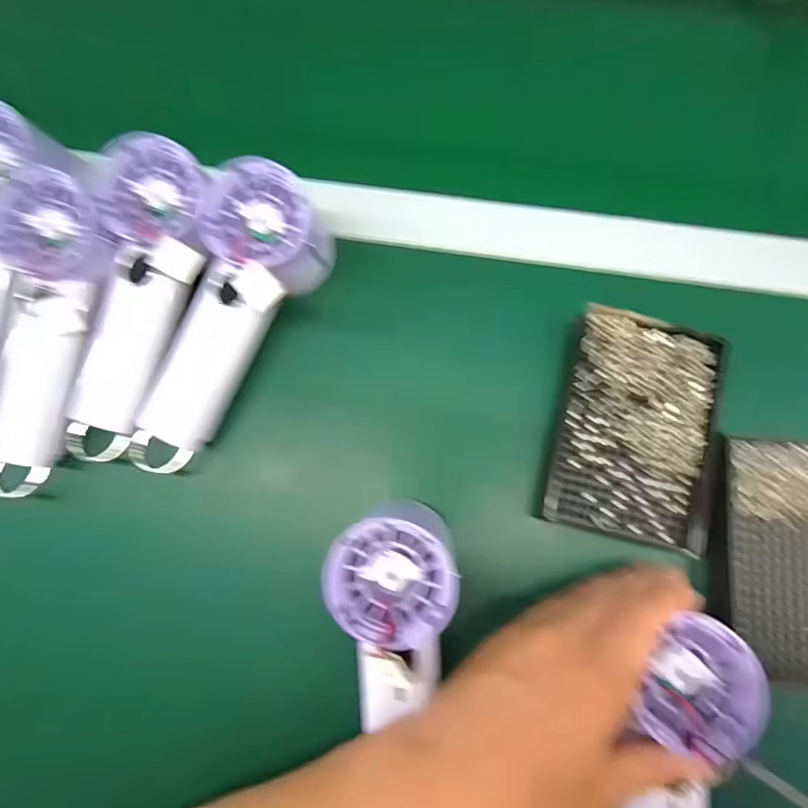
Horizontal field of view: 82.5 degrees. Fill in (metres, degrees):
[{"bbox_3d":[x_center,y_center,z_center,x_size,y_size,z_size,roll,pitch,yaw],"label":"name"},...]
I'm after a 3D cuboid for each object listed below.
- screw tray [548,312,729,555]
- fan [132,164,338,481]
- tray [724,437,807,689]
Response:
[{"bbox_3d":[0.145,0.013,0.284,0.092,0.010,0.137,13,81,4],"label":"screw tray"},{"bbox_3d":[-0.114,-0.048,0.282,0.065,0.054,0.194,28,82,6],"label":"fan"},{"bbox_3d":[0.235,0.092,0.267,0.085,0.011,0.136,2,80,2],"label":"tray"}]

